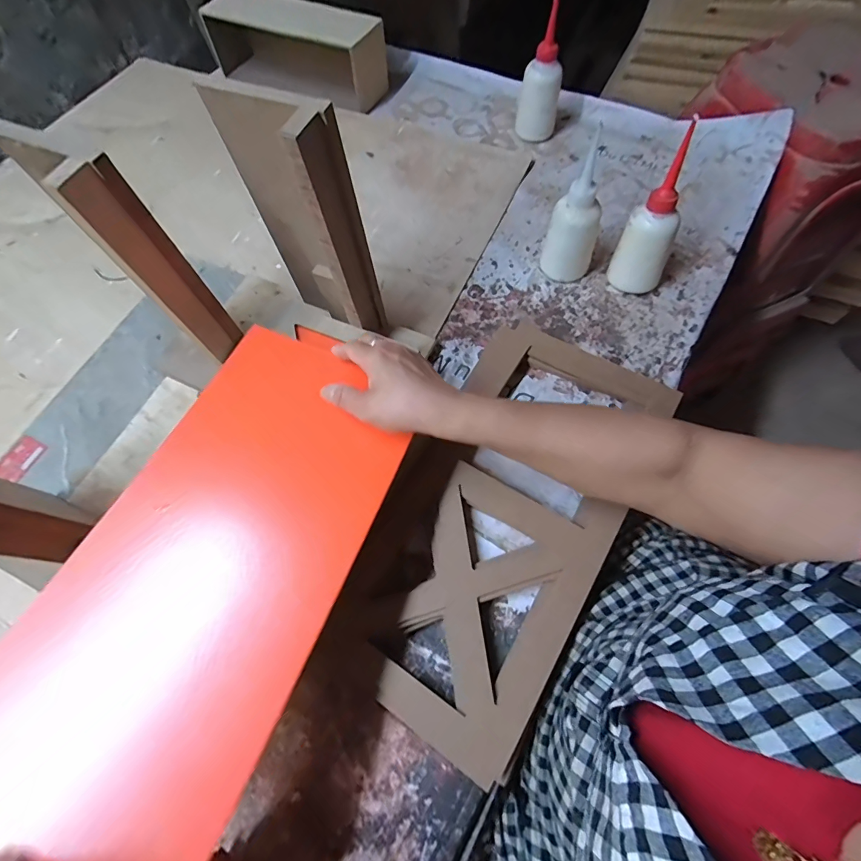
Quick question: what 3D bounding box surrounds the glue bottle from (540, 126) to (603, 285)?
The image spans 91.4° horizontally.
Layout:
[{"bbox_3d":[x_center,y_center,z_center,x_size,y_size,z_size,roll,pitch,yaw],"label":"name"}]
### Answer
[{"bbox_3d":[0.175,-0.246,0.498,0.046,0.156,0.056,-38,70,-13],"label":"glue bottle"}]

